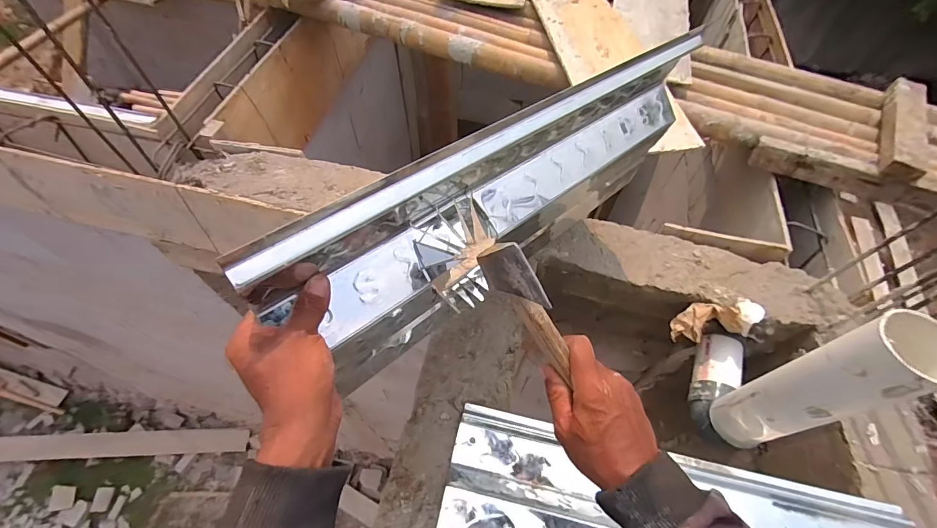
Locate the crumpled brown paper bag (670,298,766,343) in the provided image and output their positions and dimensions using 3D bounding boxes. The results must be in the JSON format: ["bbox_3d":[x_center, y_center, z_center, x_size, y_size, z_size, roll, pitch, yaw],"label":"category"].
[{"bbox_3d":[0.435,0.097,0.723,0.146,0.049,0.057,-13,54,19],"label":"crumpled brown paper bag"}]

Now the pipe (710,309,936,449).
[{"bbox_3d":[0.423,0.161,0.508,0.072,0.297,0.072,-5,56,-5],"label":"pipe"}]

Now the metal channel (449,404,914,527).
[{"bbox_3d":[0.274,0.307,0.546,0.593,0.039,0.111,11,56,5],"label":"metal channel"}]

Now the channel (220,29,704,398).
[{"bbox_3d":[0.065,-0.085,0.438,0.559,0.164,0.070,-34,64,-26],"label":"channel"}]

